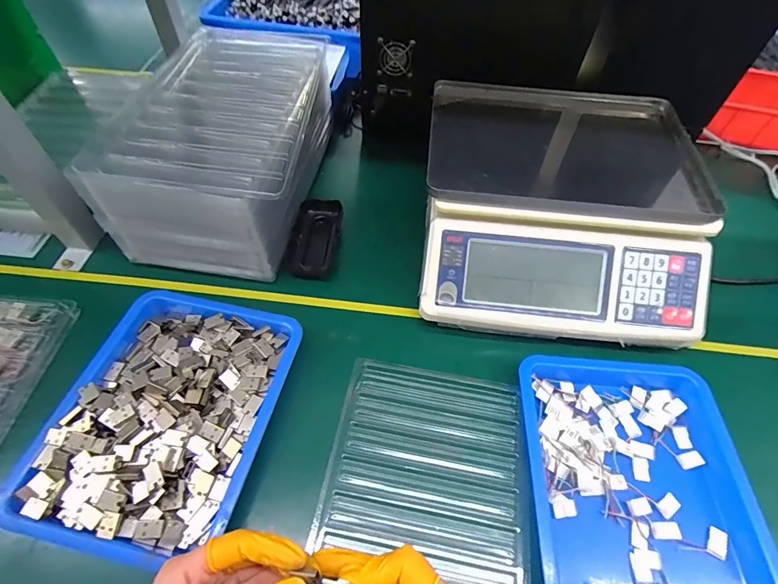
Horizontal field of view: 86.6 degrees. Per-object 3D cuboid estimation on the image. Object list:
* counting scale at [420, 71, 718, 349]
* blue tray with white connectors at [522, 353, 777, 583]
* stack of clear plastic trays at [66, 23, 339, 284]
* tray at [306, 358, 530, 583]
[{"bbox_3d":[0.182,-0.122,0.455,0.280,0.088,0.328,6,54,2],"label":"counting scale"},{"bbox_3d":[0.203,0.155,0.338,0.177,0.030,0.226,6,54,2],"label":"blue tray with white connectors"},{"bbox_3d":[-0.192,-0.174,0.488,0.199,0.133,0.294,5,54,1],"label":"stack of clear plastic trays"},{"bbox_3d":[0.021,0.200,0.317,0.162,0.026,0.297,8,59,4],"label":"tray"}]

